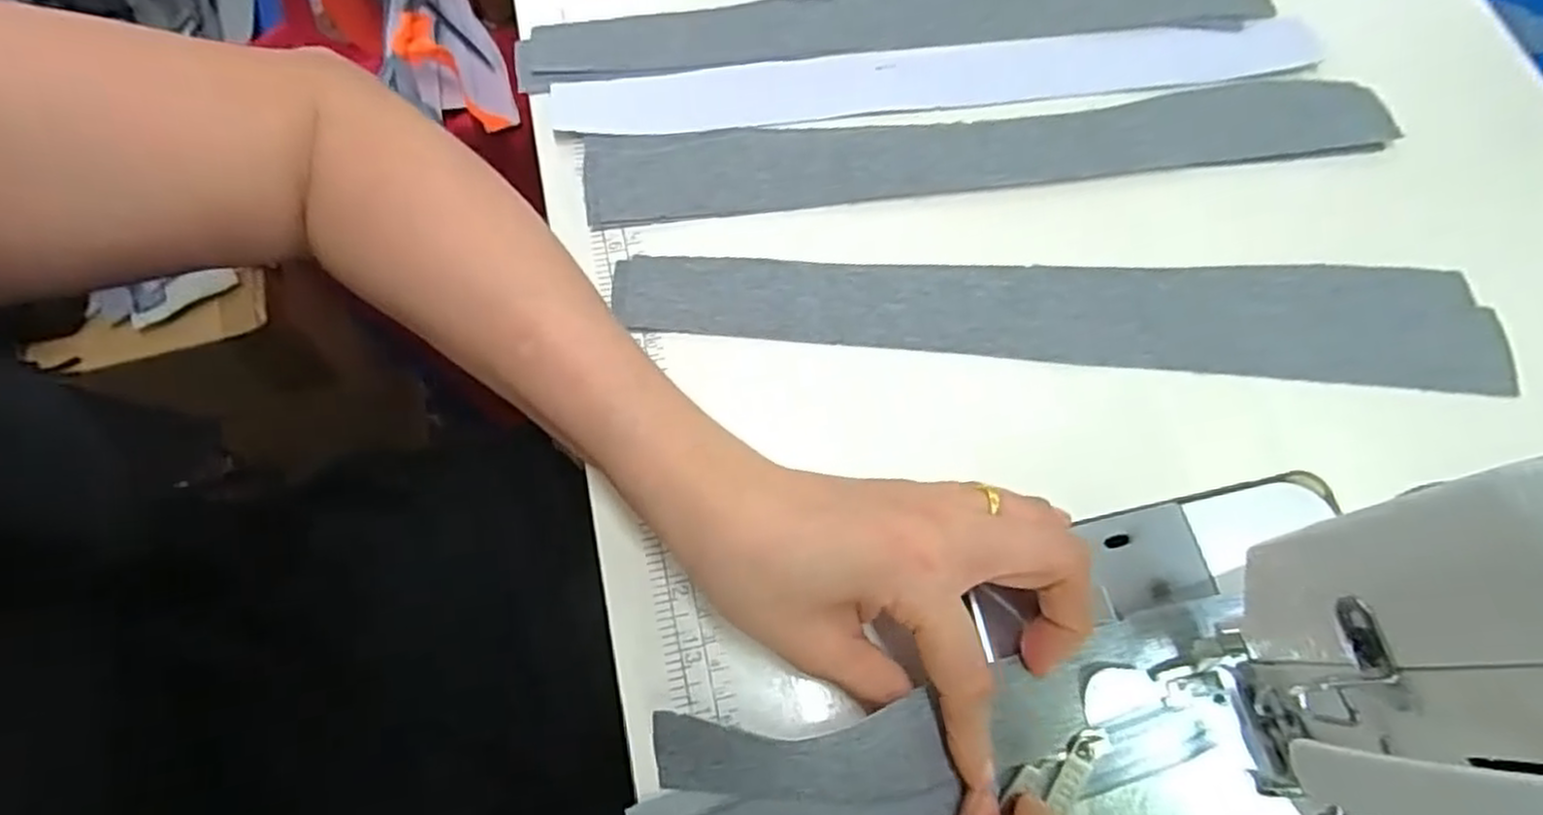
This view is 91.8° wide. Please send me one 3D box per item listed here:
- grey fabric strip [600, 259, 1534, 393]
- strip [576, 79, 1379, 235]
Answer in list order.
[{"bbox_3d":[0.128,-0.046,0.337,0.386,0.008,0.057,4,71,0],"label":"grey fabric strip"},{"bbox_3d":[0.110,-0.129,0.369,0.397,0.008,0.047,-7,73,-4],"label":"strip"}]

